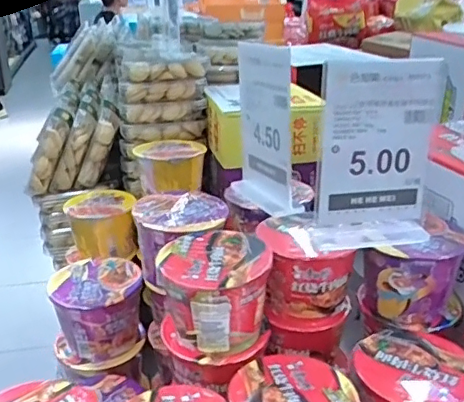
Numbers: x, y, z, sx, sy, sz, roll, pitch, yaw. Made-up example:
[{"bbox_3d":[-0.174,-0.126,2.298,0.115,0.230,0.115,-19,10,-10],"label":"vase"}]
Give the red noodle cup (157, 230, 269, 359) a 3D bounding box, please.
[{"bbox_3d":[-0.022,0.110,0.668,0.122,0.103,0.120,4,21,6],"label":"red noodle cup"}]

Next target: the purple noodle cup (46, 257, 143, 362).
[{"bbox_3d":[-0.196,0.155,0.817,0.121,0.107,0.121,-2,22,-11],"label":"purple noodle cup"}]

